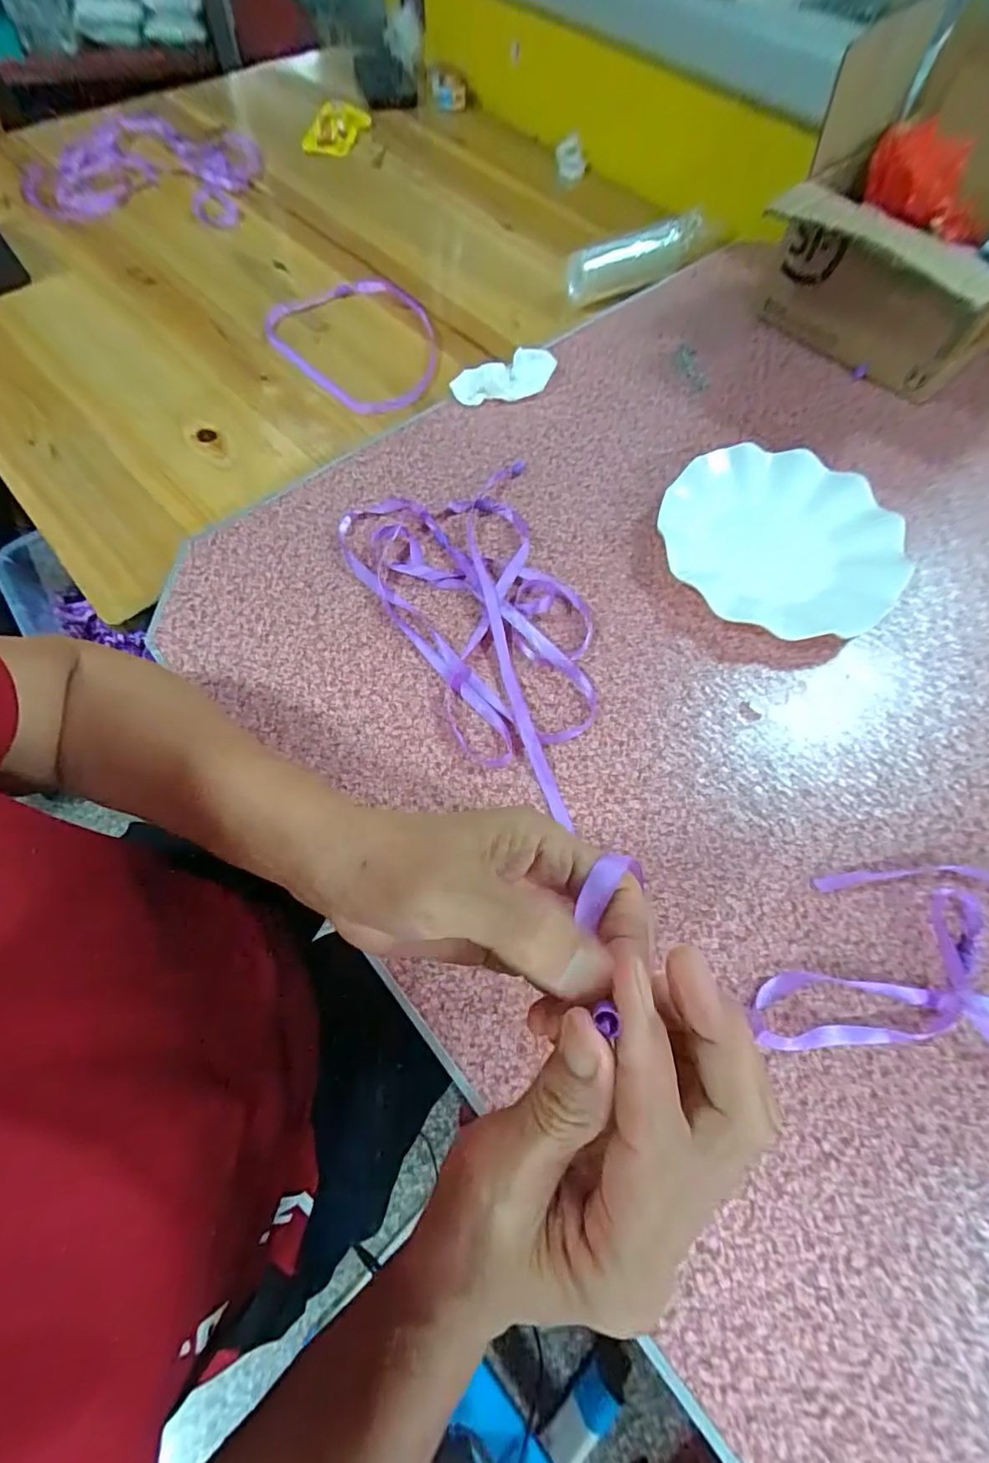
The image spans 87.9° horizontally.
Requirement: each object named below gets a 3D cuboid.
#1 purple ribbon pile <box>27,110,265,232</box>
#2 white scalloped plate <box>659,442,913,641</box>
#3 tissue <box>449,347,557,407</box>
[{"bbox_3d":[-0.490,-0.810,0.733,0.322,0.039,0.279,8,68,3],"label":"purple ribbon pile"},{"bbox_3d":[0.222,-0.151,0.408,0.173,0.025,0.171,0,68,0],"label":"white scalloped plate"},{"bbox_3d":[0.011,-0.337,0.492,0.099,0.025,0.038,-26,70,-10],"label":"tissue"}]

